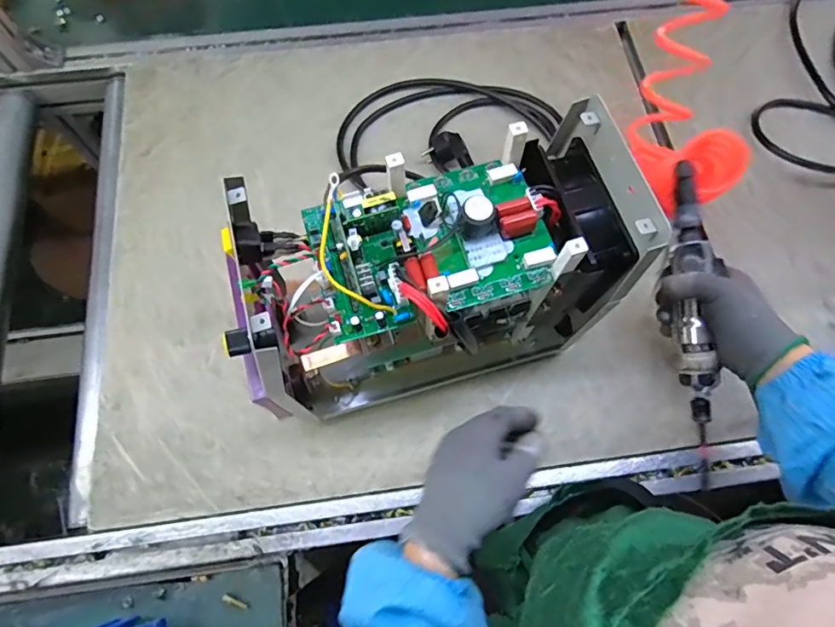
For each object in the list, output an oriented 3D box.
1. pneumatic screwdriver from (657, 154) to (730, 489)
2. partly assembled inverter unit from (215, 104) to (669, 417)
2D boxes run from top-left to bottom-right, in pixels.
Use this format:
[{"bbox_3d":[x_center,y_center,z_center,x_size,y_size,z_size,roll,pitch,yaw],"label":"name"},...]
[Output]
[{"bbox_3d":[0.273,0.014,0.484,0.033,0.037,0.316,-4,91,-3],"label":"pneumatic screwdriver"},{"bbox_3d":[0.015,-0.020,0.447,0.293,0.240,0.135,-18,71,-8],"label":"partly assembled inverter unit"}]

